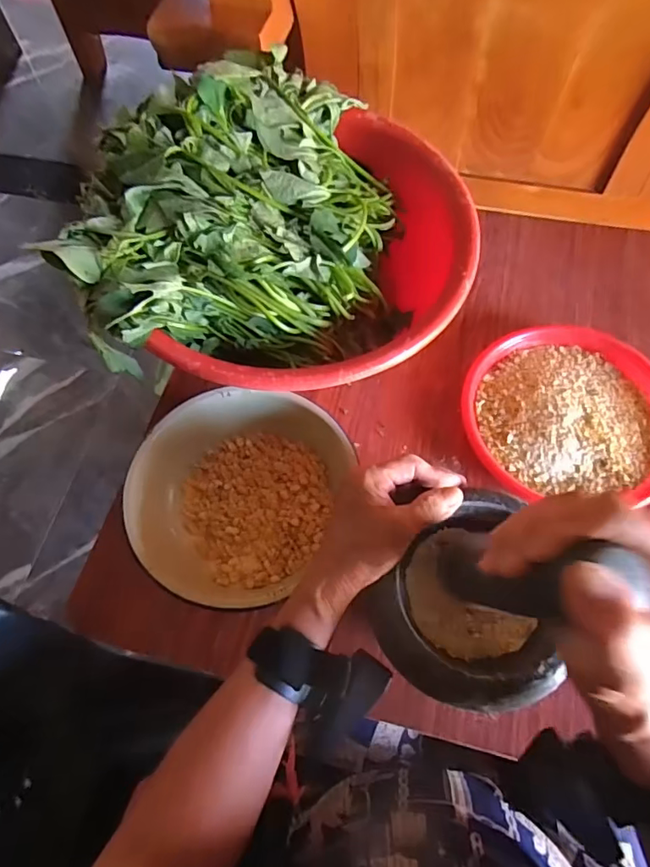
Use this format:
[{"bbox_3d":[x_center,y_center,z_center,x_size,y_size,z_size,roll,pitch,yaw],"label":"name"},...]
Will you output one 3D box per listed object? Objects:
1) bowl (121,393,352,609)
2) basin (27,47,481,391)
[{"bbox_3d":[-0.076,0.051,0.449,0.159,0.073,0.182,21,67,12],"label":"bowl"},{"bbox_3d":[-0.031,-0.175,0.503,0.323,0.167,0.336,-1,64,2],"label":"basin"}]

